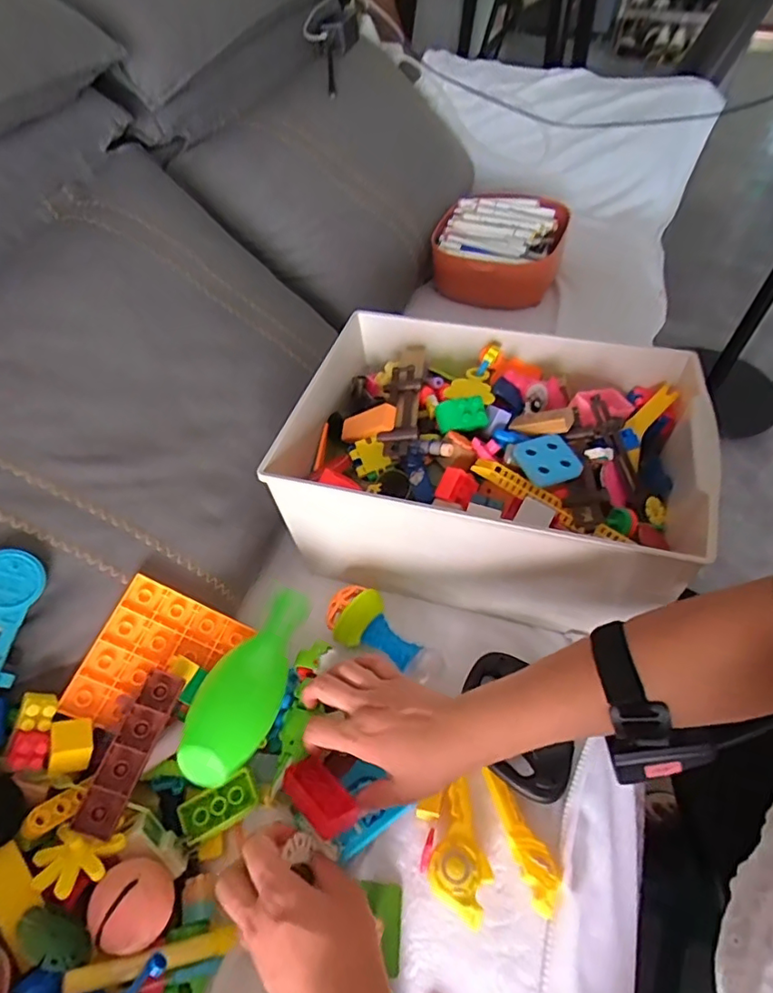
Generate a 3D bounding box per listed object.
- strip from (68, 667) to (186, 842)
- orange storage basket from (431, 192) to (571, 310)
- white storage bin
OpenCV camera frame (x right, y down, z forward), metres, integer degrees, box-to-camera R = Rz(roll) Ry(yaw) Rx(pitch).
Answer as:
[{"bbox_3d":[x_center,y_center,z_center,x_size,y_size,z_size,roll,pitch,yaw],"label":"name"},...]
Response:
[{"bbox_3d":[-0.207,0.205,0.457,0.034,0.015,0.124,30,56,-11],"label":"strip"},{"bbox_3d":[0.211,-0.468,1.058,0.223,0.109,0.248,17,52,12],"label":"orange storage basket"},{"bbox_3d":[0.106,-0.039,0.632,0.431,0.163,0.297,12,51,9],"label":"white storage bin"}]

